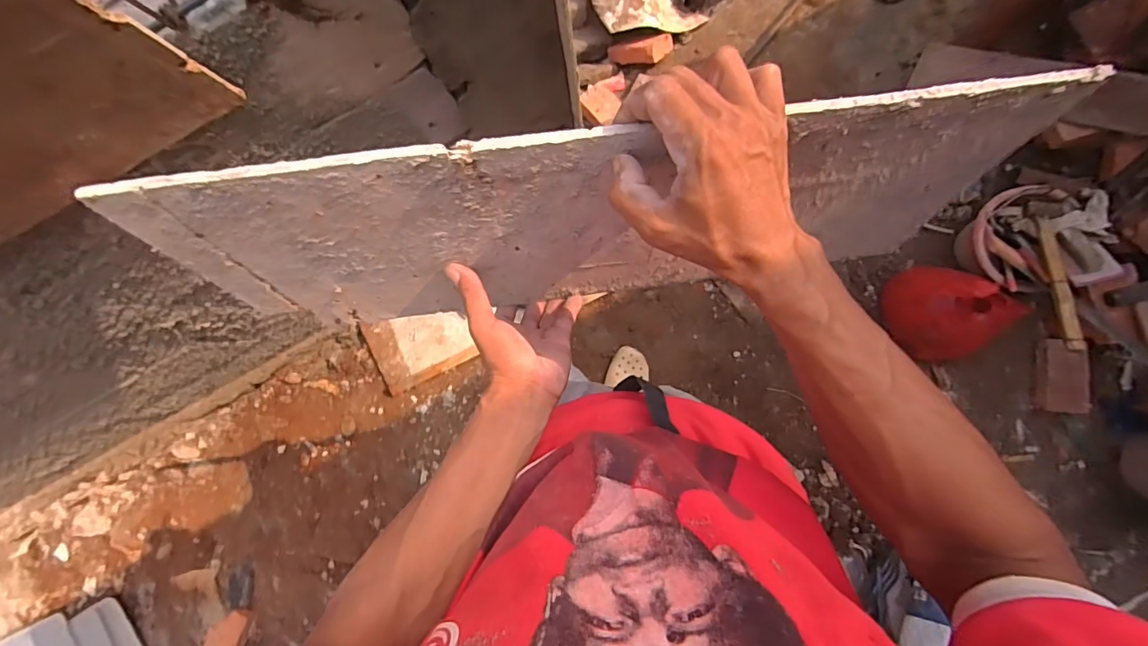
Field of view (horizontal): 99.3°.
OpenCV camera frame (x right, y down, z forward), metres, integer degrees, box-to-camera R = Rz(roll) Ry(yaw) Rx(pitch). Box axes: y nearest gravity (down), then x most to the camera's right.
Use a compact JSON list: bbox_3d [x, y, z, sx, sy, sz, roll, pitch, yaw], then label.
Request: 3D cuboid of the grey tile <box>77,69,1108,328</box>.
[{"bbox_3d":[0.037,-0.080,0.407,0.625,0.231,0.011,-8,71,-3],"label":"grey tile"}]

